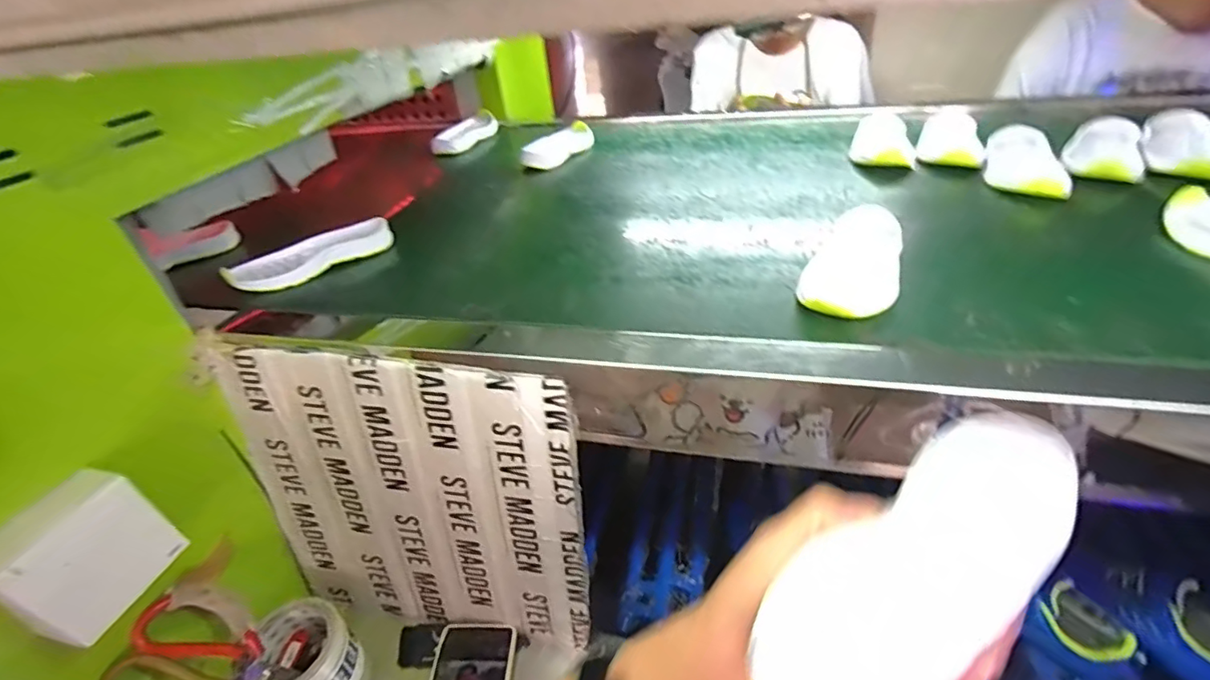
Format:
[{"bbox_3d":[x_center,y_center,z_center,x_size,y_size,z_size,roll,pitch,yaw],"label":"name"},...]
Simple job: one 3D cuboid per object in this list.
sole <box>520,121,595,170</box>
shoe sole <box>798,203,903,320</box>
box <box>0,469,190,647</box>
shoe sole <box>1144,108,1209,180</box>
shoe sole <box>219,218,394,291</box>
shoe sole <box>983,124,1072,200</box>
[{"bbox_3d":[-0.064,-0.310,0.843,0.058,0.025,0.170,13,40,25],"label":"sole"},{"bbox_3d":[0.226,-0.073,0.472,0.070,0.025,0.162,17,42,29],"label":"shoe sole"},{"bbox_3d":[-0.374,0.155,0.382,0.046,0.082,0.085,10,38,18],"label":"box"},{"bbox_3d":[0.676,-0.236,0.624,0.065,0.021,0.201,19,43,31],"label":"shoe sole"},{"bbox_3d":[-0.327,-0.098,0.596,0.168,0.028,0.065,-30,41,-29],"label":"shoe sole"},{"bbox_3d":[0.483,-0.207,0.617,0.071,0.031,0.170,14,40,26],"label":"shoe sole"}]

